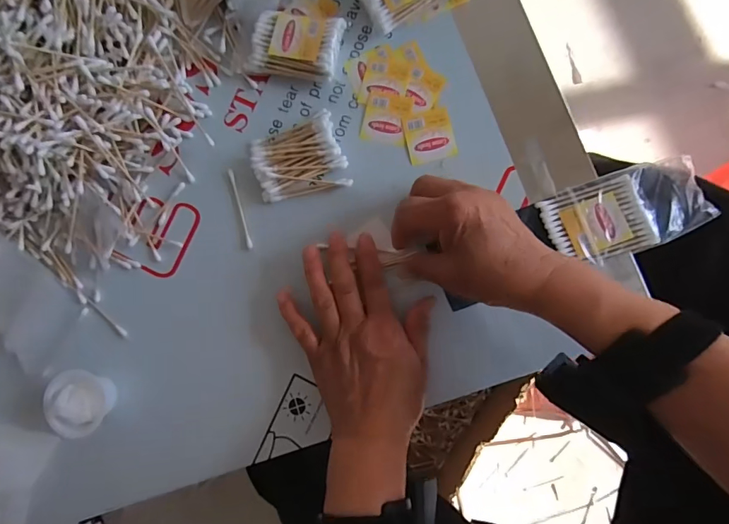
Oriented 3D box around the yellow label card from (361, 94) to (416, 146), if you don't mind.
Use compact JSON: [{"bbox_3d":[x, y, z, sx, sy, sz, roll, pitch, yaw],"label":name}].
[{"bbox_3d":[0.019,-0.123,0.379,0.042,0.004,0.040,8,90,9],"label":"yellow label card"}]

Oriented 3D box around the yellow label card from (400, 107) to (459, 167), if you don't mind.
[{"bbox_3d":[0.055,-0.107,0.372,0.040,0.004,0.044,-13,83,7],"label":"yellow label card"}]

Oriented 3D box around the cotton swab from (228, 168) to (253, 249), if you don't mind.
[{"bbox_3d":[-0.109,-0.047,0.387,0.005,0.004,0.074,-17,82,6],"label":"cotton swab"}]

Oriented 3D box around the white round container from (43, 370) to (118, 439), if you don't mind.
[{"bbox_3d":[-0.241,0.118,0.374,0.048,0.027,0.053,-17,82,6],"label":"white round container"}]

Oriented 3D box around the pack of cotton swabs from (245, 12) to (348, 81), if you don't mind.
[{"bbox_3d":[-0.060,-0.188,0.385,0.076,0.021,0.051,10,86,9],"label":"pack of cotton swabs"}]

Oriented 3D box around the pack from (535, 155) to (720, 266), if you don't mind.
[{"bbox_3d":[0.202,-0.038,0.344,0.112,0.013,0.063,-20,82,6],"label":"pack"}]

